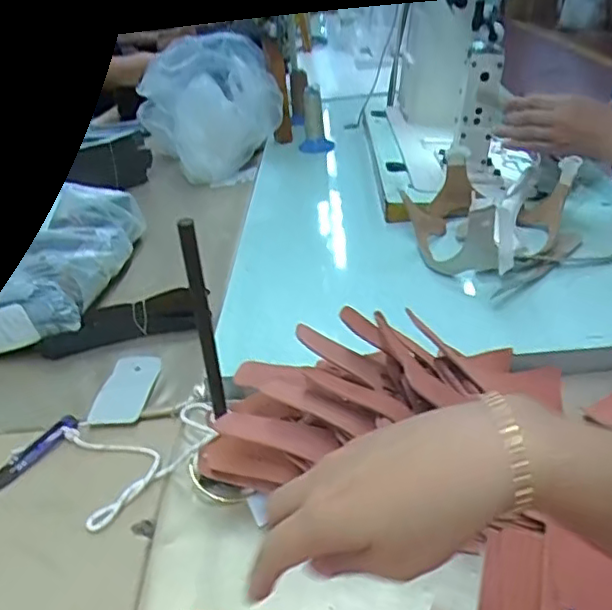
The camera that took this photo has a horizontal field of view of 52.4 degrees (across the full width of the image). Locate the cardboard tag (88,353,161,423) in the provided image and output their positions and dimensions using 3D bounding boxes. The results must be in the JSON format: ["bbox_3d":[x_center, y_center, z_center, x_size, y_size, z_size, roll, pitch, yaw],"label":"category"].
[{"bbox_3d":[-0.184,0.085,0.638,0.056,0.006,0.099,-2,31,9],"label":"cardboard tag"}]

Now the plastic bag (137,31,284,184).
[{"bbox_3d":[-0.198,-0.382,1.198,0.201,0.244,0.227,-30,38,-32],"label":"plastic bag"}]

